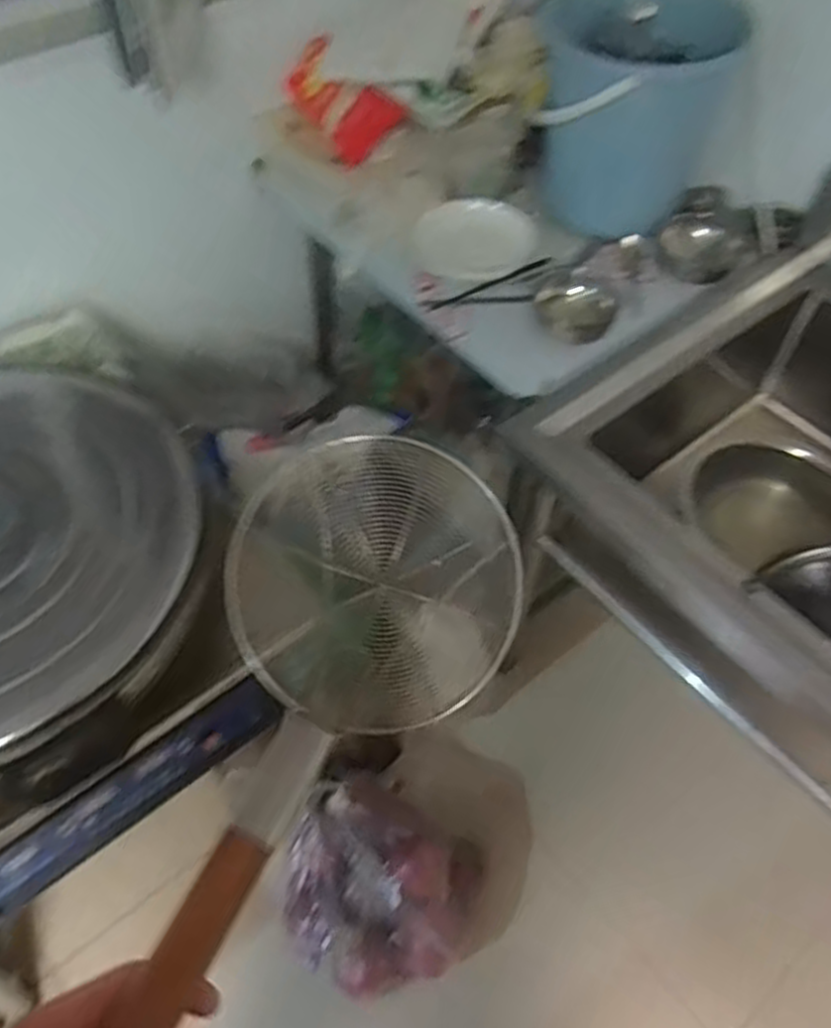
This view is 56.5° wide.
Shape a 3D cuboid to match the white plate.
[{"bbox_3d":[0.096,-0.444,1.247,0.171,0.030,0.171,0,84,3],"label":"white plate"}]

